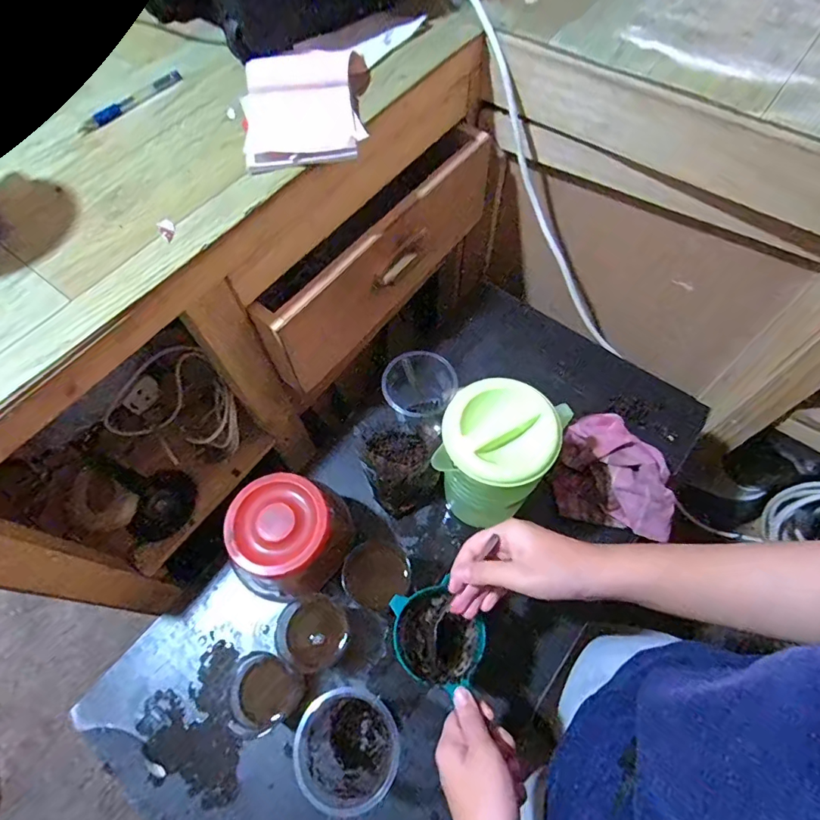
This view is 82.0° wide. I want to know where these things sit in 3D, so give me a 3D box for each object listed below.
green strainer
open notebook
[{"bbox_3d":[0.025,0.214,0.453,0.092,0.049,0.079,39,70,18],"label":"green strainer"},{"bbox_3d":[-0.110,-0.321,0.499,0.131,0.019,0.179,-6,63,-2],"label":"open notebook"}]

